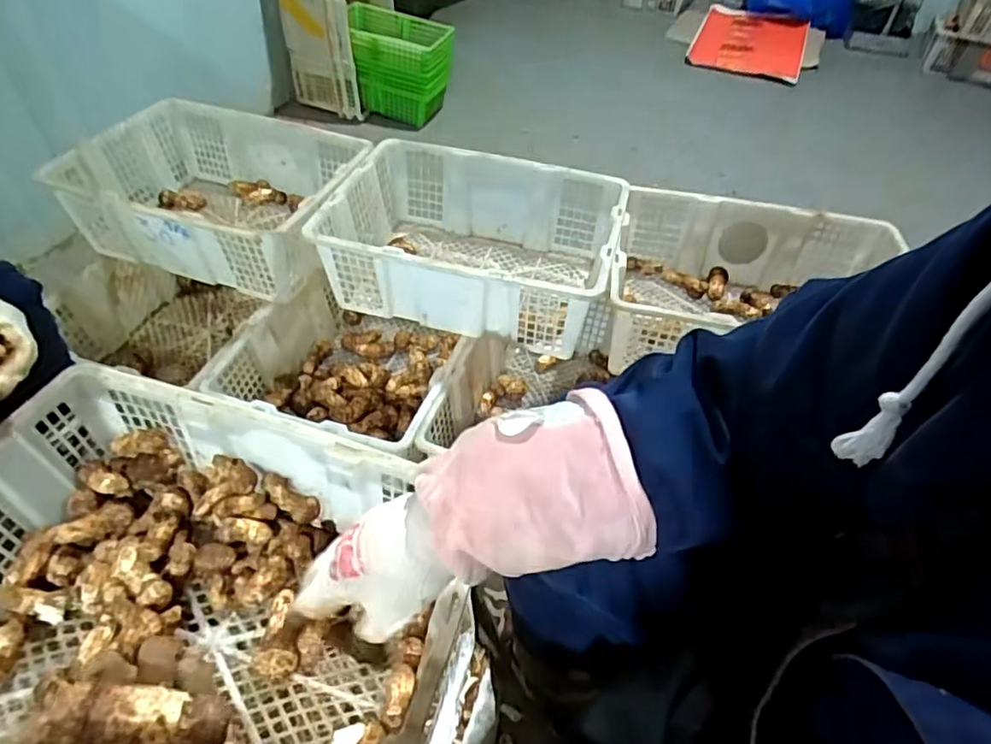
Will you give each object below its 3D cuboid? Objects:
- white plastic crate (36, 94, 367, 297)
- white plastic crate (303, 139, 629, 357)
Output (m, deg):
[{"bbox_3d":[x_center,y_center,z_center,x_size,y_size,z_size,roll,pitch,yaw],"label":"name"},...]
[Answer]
[{"bbox_3d":[-0.514,-0.334,1.131,0.470,0.163,0.362,15,49,10],"label":"white plastic crate"},{"bbox_3d":[-0.036,-0.222,1.054,0.474,0.178,0.356,13,49,9],"label":"white plastic crate"}]

